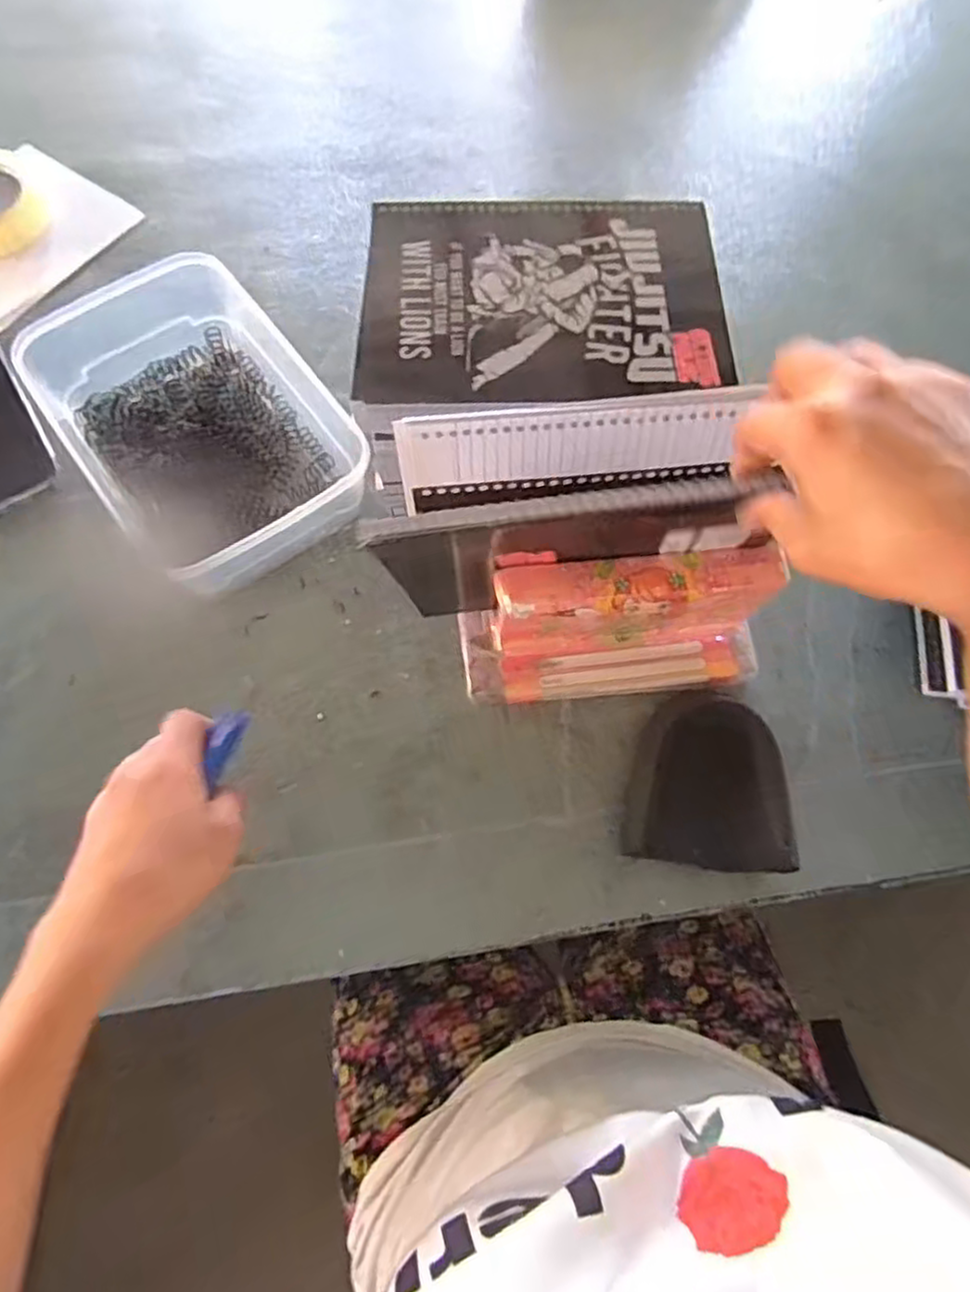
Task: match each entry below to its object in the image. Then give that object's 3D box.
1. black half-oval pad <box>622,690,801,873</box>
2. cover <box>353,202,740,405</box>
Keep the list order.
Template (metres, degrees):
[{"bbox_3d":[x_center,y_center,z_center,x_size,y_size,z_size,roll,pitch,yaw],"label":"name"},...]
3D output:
[{"bbox_3d":[0.137,0.081,0.432,0.093,0.023,0.102,8,69,1],"label":"black half-oval pad"},{"bbox_3d":[0.032,-0.192,0.391,0.195,0.008,0.140,1,69,-2],"label":"cover"}]

